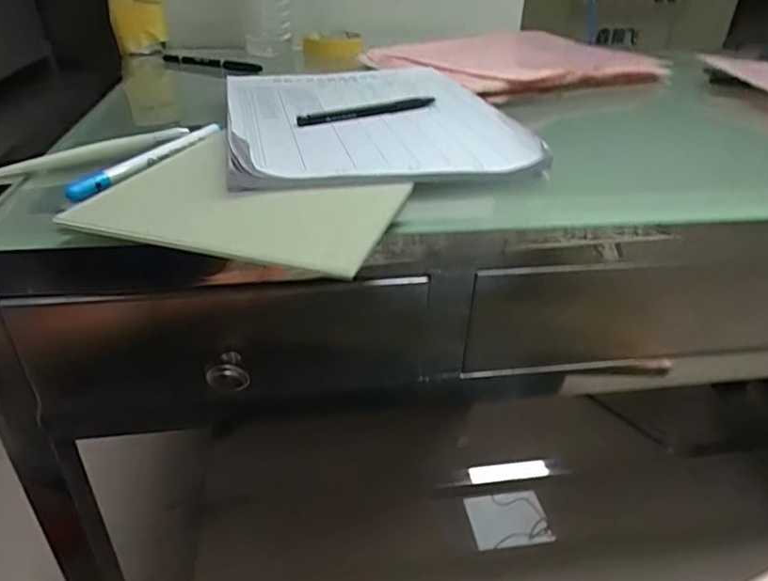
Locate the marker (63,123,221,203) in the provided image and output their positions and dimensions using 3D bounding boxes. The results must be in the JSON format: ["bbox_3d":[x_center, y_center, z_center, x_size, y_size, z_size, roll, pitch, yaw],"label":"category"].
[{"bbox_3d":[-0.156,-0.092,0.386,0.016,0.010,0.147,11,34,15],"label":"marker"}]

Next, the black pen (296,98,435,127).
[{"bbox_3d":[-0.011,-0.152,0.478,0.131,0.011,0.012,-20,38,-29],"label":"black pen"}]

